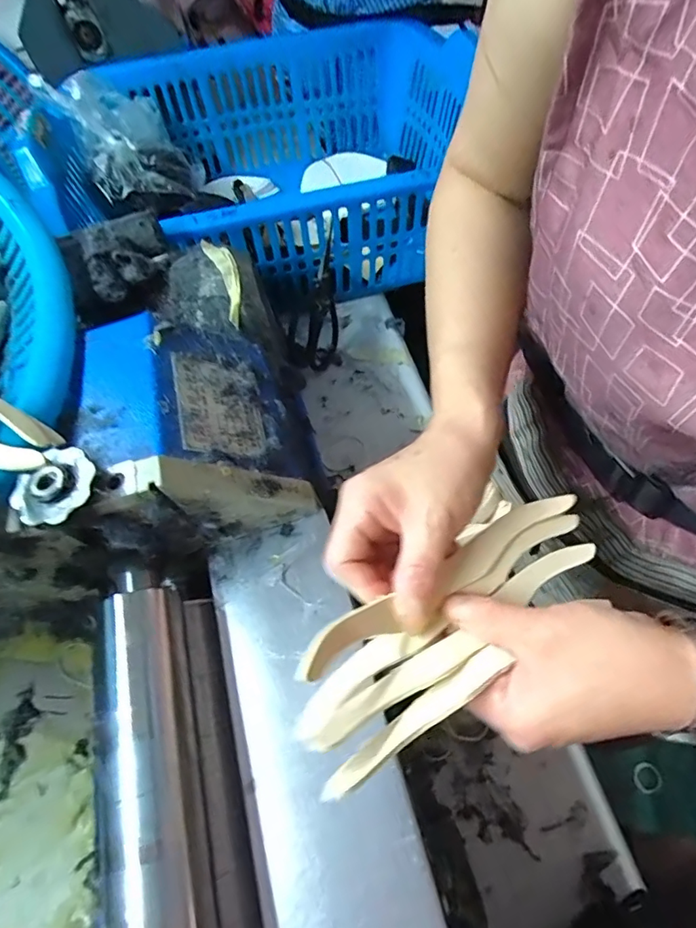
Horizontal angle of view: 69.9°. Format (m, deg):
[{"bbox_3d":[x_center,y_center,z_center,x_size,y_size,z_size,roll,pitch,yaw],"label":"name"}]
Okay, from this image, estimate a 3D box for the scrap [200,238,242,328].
[{"bbox_3d":[-0.104,-0.159,0.427,0.022,0.012,0.086,-19,77,-7],"label":"scrap"}]

